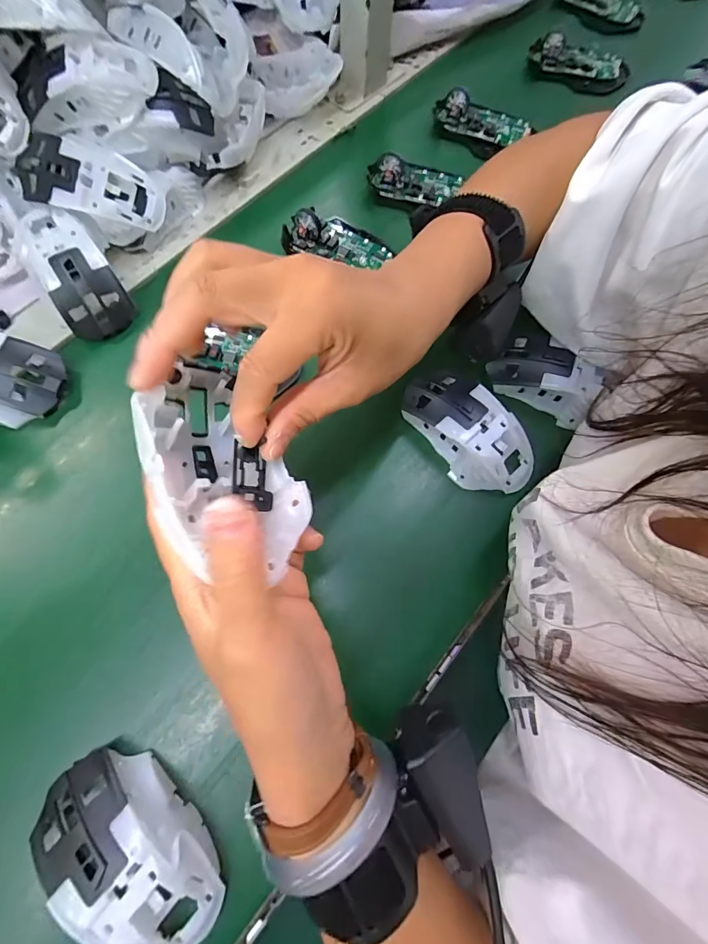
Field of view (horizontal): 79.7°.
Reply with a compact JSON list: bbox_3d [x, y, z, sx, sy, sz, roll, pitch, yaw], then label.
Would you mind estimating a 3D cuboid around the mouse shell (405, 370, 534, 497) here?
[{"bbox_3d":[0.094,-0.031,0.327,0.071,0.037,0.105,-44,79,-11],"label":"mouse shell"}]

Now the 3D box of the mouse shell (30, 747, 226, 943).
[{"bbox_3d":[-0.122,0.209,0.235,0.114,0.040,0.061,36,78,9],"label":"mouse shell"}]

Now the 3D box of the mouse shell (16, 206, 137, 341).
[{"bbox_3d":[-0.236,-0.167,0.358,0.063,0.046,0.121,-31,77,-8],"label":"mouse shell"}]

